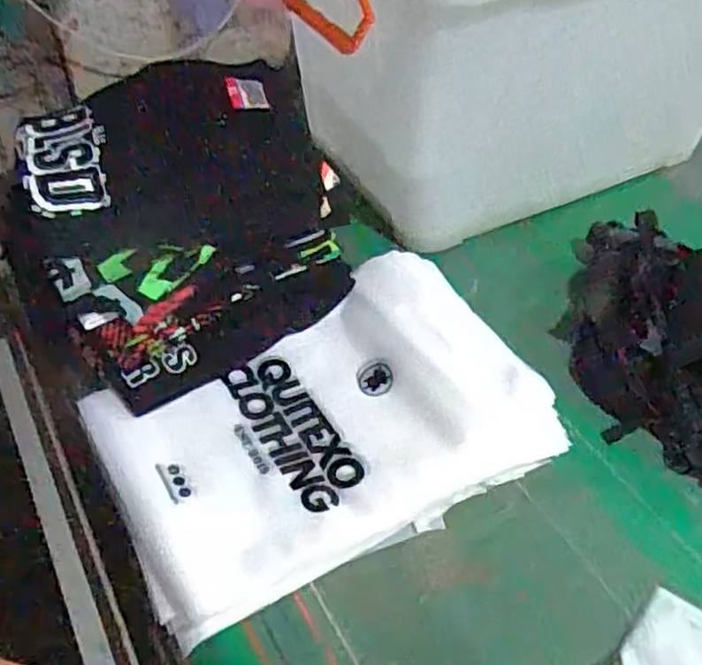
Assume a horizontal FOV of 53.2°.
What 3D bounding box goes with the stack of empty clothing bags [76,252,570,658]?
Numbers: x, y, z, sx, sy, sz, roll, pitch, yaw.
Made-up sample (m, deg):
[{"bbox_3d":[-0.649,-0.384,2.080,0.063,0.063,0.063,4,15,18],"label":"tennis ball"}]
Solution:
[{"bbox_3d":[-0.029,0.089,0.694,0.394,0.050,0.271,-27,53,-16],"label":"stack of empty clothing bags"}]

